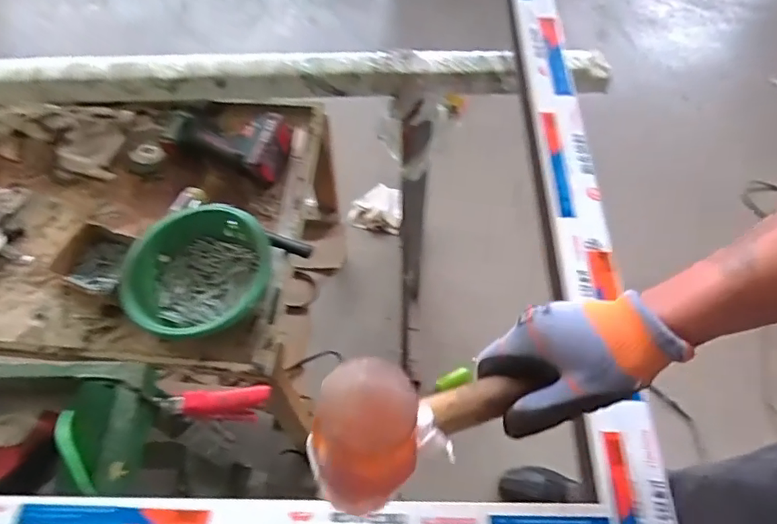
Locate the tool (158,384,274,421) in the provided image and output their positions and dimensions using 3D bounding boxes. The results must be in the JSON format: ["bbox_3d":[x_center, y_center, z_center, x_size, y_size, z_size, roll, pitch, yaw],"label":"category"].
[{"bbox_3d":[-0.236,0.204,0.742,0.146,0.114,0.032,-3,61,-1],"label":"tool"}]

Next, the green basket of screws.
[{"bbox_3d":[-0.298,0.023,0.828,0.222,0.072,0.225,5,61,4],"label":"green basket of screws"}]

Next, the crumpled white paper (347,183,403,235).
[{"bbox_3d":[-0.034,-0.161,1.623,0.158,0.072,0.143,10,62,6],"label":"crumpled white paper"}]

